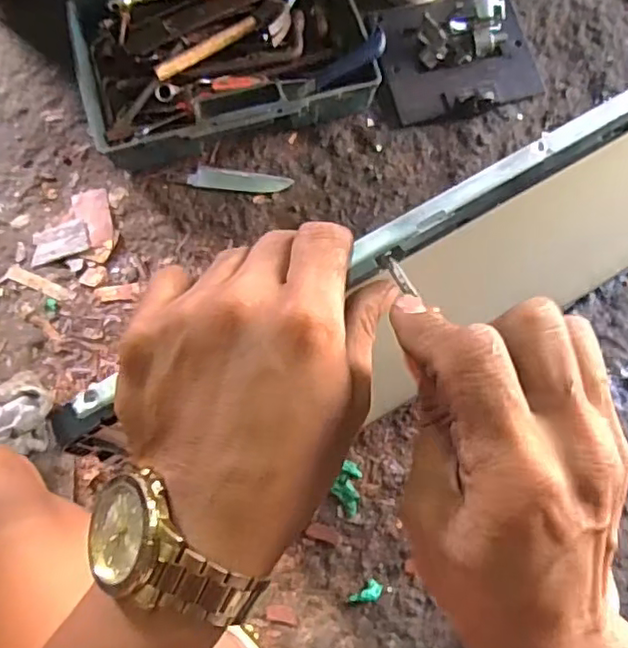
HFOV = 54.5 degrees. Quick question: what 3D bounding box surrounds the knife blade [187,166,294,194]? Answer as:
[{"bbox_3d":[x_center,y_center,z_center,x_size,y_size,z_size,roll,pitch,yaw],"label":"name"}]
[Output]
[{"bbox_3d":[-0.111,-0.215,0.916,0.151,0.004,0.034,7,72,2],"label":"knife blade"}]

